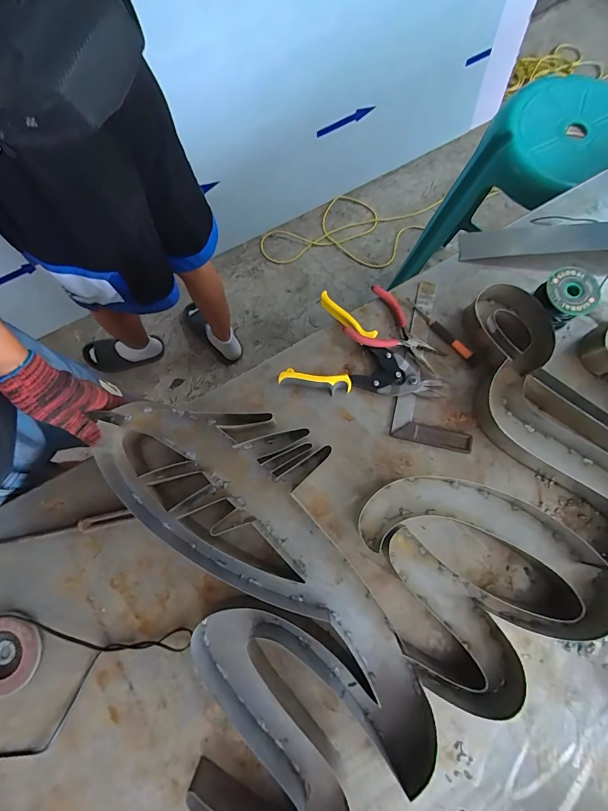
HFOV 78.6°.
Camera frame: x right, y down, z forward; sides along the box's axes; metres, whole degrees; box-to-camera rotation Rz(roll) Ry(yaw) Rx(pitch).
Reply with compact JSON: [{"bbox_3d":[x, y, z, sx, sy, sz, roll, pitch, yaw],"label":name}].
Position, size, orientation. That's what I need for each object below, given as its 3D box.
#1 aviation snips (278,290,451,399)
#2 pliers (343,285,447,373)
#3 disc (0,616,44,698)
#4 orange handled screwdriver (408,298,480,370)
[{"bbox_3d":[0.091,-0.050,0.545,0.216,0.026,0.140,28,80,6],"label":"aviation snips"},{"bbox_3d":[0.140,-0.105,0.552,0.143,0.032,0.097,35,81,7],"label":"pliers"},{"bbox_3d":[-0.392,0.323,0.482,0.101,0.013,0.092,0,79,0],"label":"disc"},{"bbox_3d":[0.210,-0.112,0.562,0.014,0.013,0.142,-41,81,-7],"label":"orange handled screwdriver"}]

